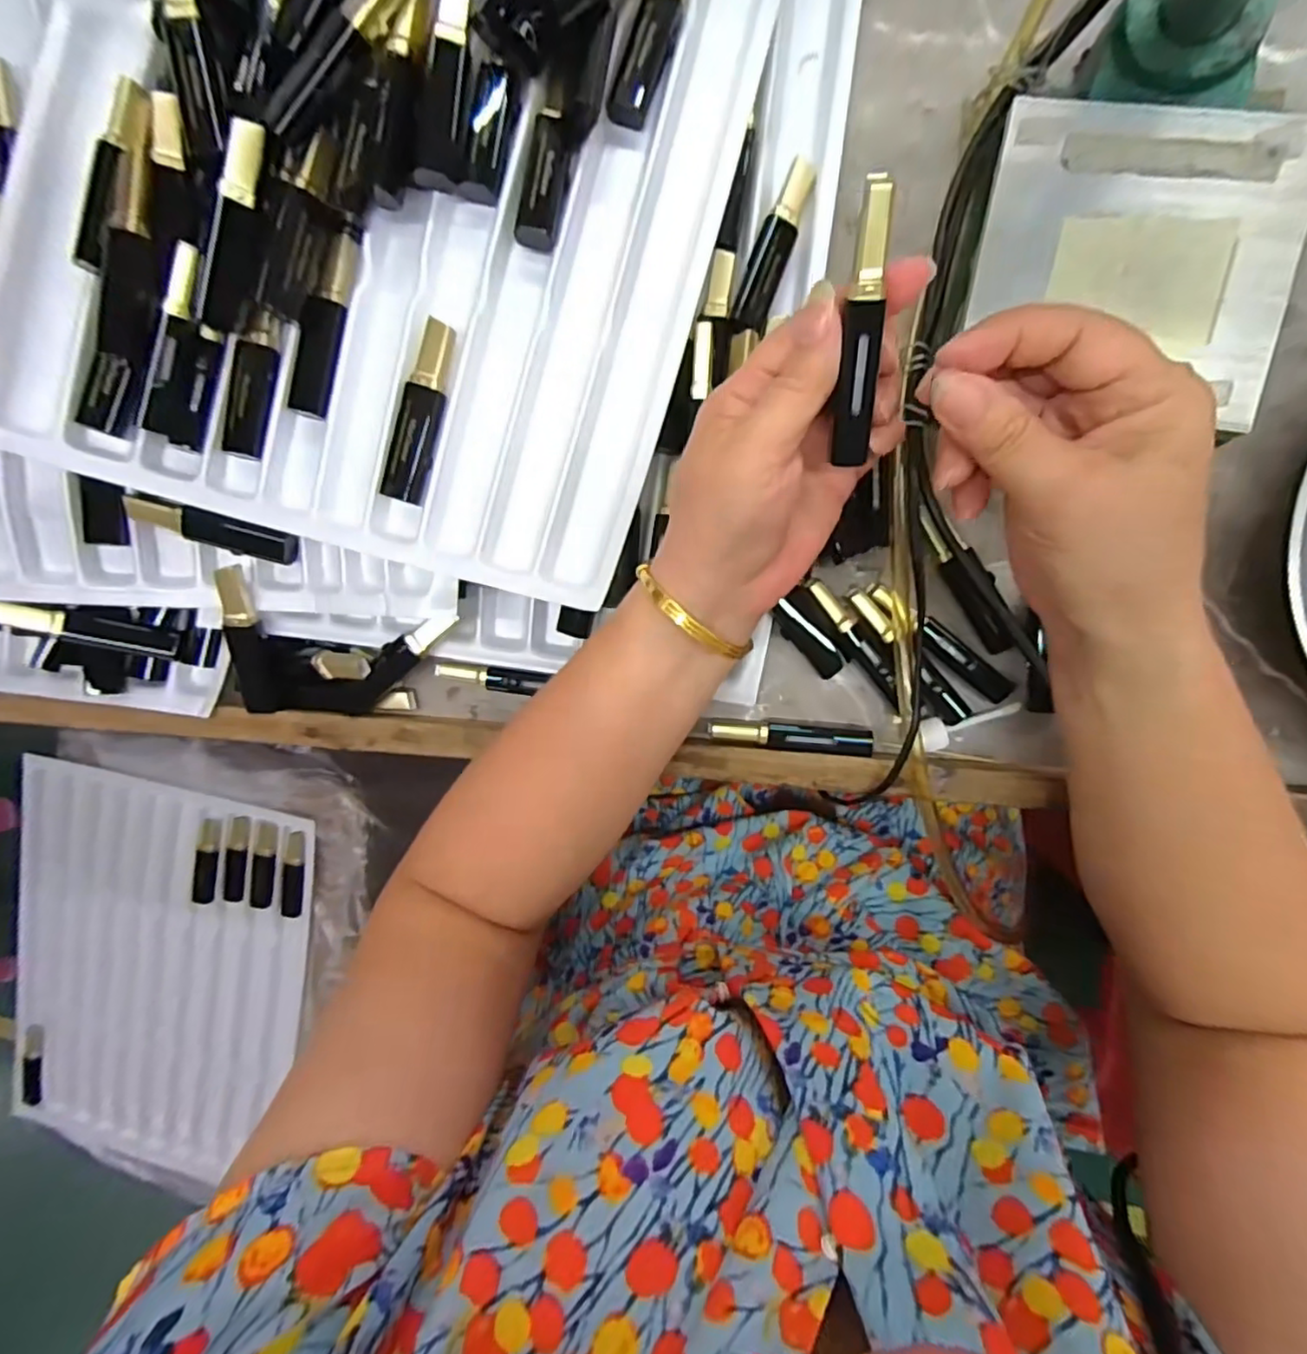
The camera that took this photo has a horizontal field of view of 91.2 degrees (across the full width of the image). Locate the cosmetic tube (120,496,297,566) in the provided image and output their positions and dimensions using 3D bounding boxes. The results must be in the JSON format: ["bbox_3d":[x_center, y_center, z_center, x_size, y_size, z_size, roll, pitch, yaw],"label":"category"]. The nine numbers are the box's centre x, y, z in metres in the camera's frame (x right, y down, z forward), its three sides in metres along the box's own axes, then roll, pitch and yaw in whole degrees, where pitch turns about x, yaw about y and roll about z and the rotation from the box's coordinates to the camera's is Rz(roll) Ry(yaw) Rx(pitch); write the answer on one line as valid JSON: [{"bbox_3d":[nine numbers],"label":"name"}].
[{"bbox_3d":[-0.234,-0.079,0.336,0.085,0.022,0.018,18,98,6],"label":"cosmetic tube"}]

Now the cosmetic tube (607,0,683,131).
[{"bbox_3d":[0.001,-0.295,0.292,0.018,0.016,0.086,19,98,6],"label":"cosmetic tube"}]

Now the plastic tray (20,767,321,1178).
[{"bbox_3d":[-0.516,0.311,0.658,0.328,0.024,0.403,12,97,7],"label":"plastic tray"}]

